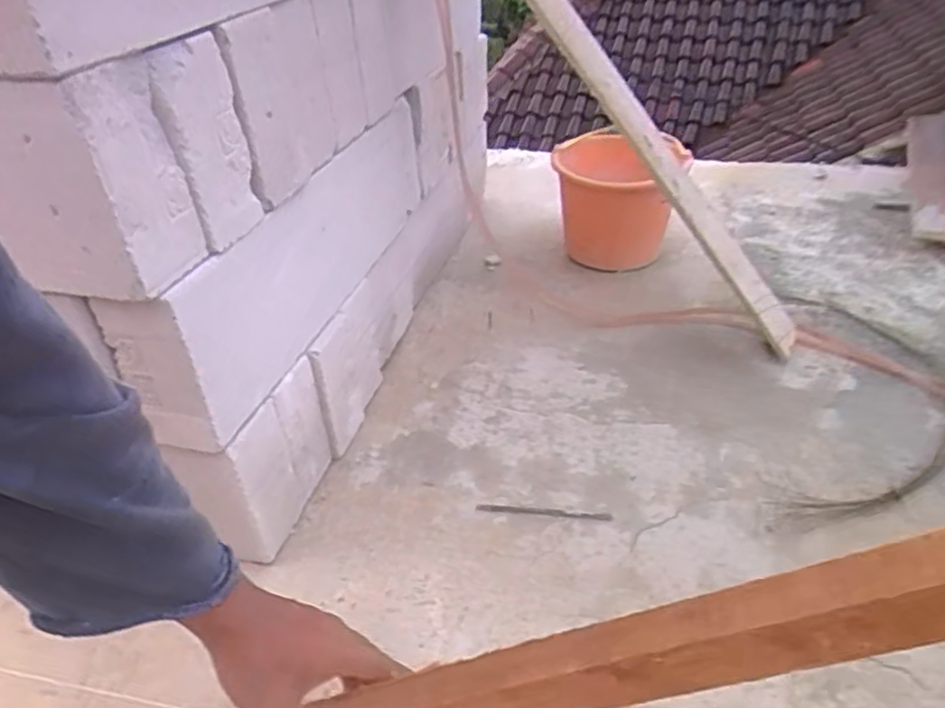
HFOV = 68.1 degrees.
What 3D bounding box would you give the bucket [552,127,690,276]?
[{"bbox_3d":[0.299,-0.321,1.503,0.285,0.265,0.274,8,36,17],"label":"bucket"}]

